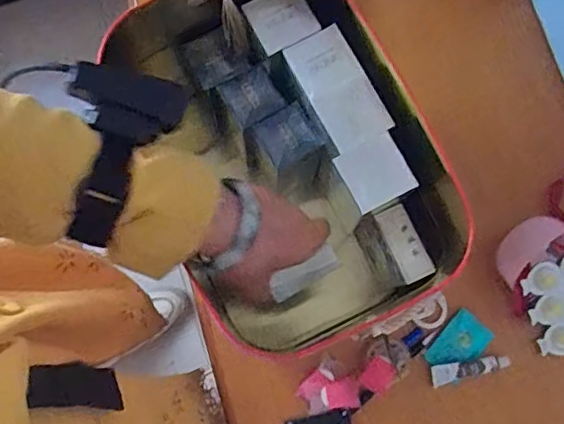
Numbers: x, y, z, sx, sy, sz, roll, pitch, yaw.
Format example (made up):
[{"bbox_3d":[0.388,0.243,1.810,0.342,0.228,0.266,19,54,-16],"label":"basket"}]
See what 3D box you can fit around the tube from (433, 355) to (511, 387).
[{"bbox_3d":[0.199,0.165,0.632,0.084,0.012,0.020,-14,80,-4],"label":"tube"}]

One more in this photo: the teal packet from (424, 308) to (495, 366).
[{"bbox_3d":[0.191,0.144,0.643,0.047,0.007,0.069,43,81,7],"label":"teal packet"}]

